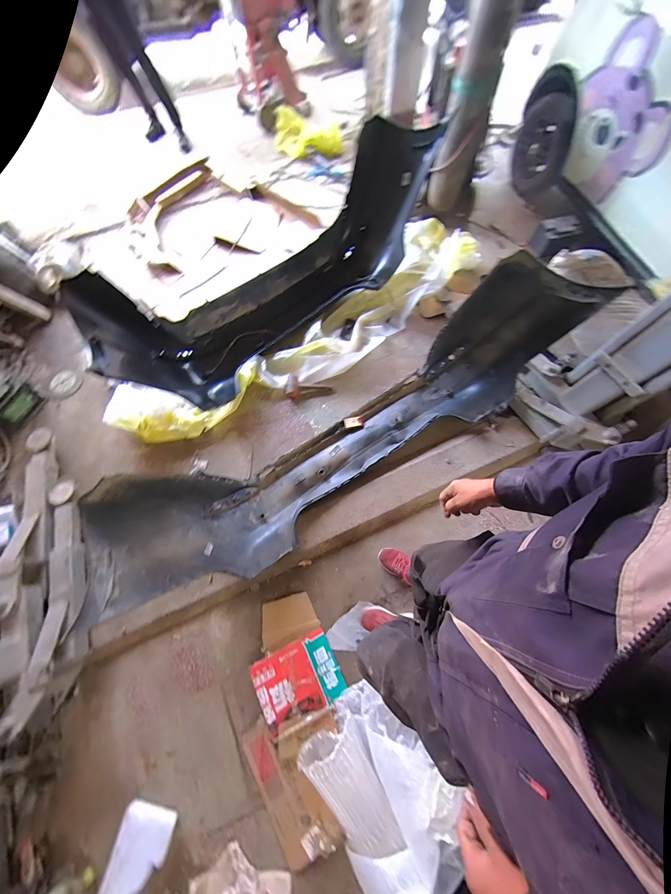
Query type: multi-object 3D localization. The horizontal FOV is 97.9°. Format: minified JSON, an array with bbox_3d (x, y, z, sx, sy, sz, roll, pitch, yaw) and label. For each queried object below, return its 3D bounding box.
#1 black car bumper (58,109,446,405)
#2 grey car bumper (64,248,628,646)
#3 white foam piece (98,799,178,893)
[{"bbox_3d":[-0.321,-0.883,1.533,1.783,0.727,0.509,-42,74,-13],"label":"black car bumper"},{"bbox_3d":[0.110,-0.086,1.266,2.062,0.645,0.543,-29,71,-9],"label":"grey car bumper"},{"bbox_3d":[-0.719,1.493,1.035,0.202,0.043,0.329,13,70,6],"label":"white foam piece"}]

